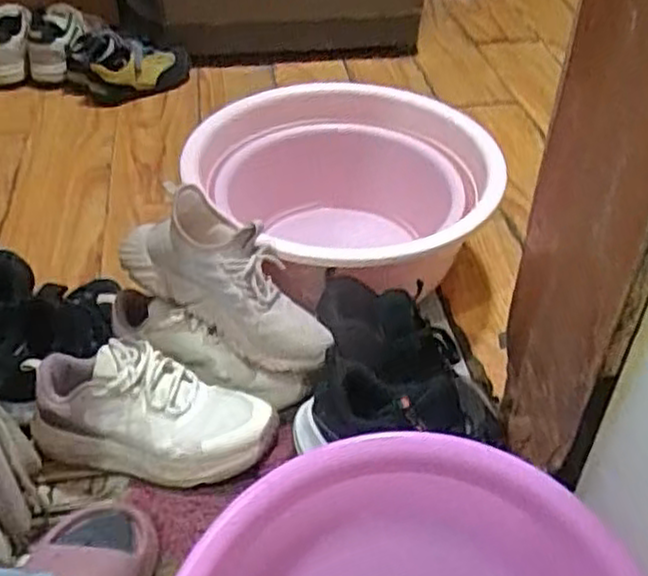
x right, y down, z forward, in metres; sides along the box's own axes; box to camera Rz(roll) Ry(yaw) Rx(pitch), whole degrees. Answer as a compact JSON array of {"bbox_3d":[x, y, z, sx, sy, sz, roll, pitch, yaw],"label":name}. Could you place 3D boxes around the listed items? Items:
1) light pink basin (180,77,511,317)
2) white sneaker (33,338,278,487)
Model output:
[{"bbox_3d":[0.036,-0.107,0.983,0.346,0.177,0.373,0,42,0],"label":"light pink basin"},{"bbox_3d":[-0.177,0.126,0.747,0.247,0.090,0.095,10,43,10],"label":"white sneaker"}]

